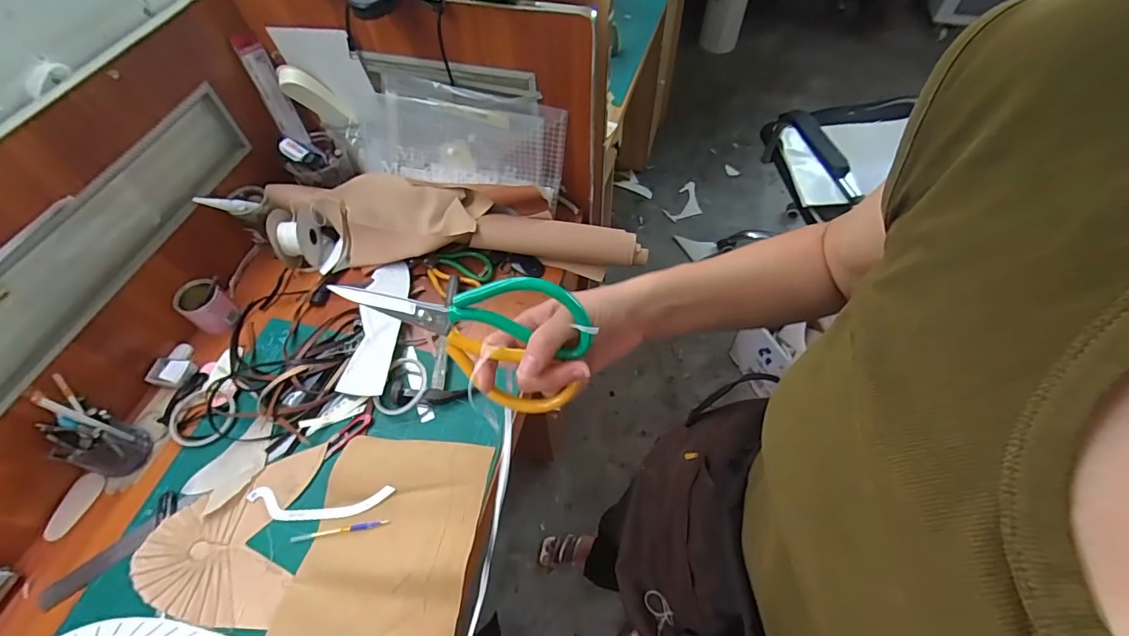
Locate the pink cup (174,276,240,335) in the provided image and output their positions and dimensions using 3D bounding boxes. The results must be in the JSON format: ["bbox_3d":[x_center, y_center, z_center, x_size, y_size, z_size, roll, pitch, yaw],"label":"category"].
[{"bbox_3d":[-0.577,-0.020,0.774,0.065,0.072,0.062,-1,57,1],"label":"pink cup"}]

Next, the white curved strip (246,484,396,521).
[{"bbox_3d":[-0.329,0.247,0.639,0.191,0.007,0.042,-2,57,1],"label":"white curved strip"}]

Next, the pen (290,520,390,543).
[{"bbox_3d":[-0.292,0.276,0.620,0.124,0.004,0.009,-9,57,-4],"label":"pen"}]

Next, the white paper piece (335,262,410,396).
[{"bbox_3d":[-0.300,0.009,0.771,0.076,0.034,0.247,0,57,2],"label":"white paper piece"}]

